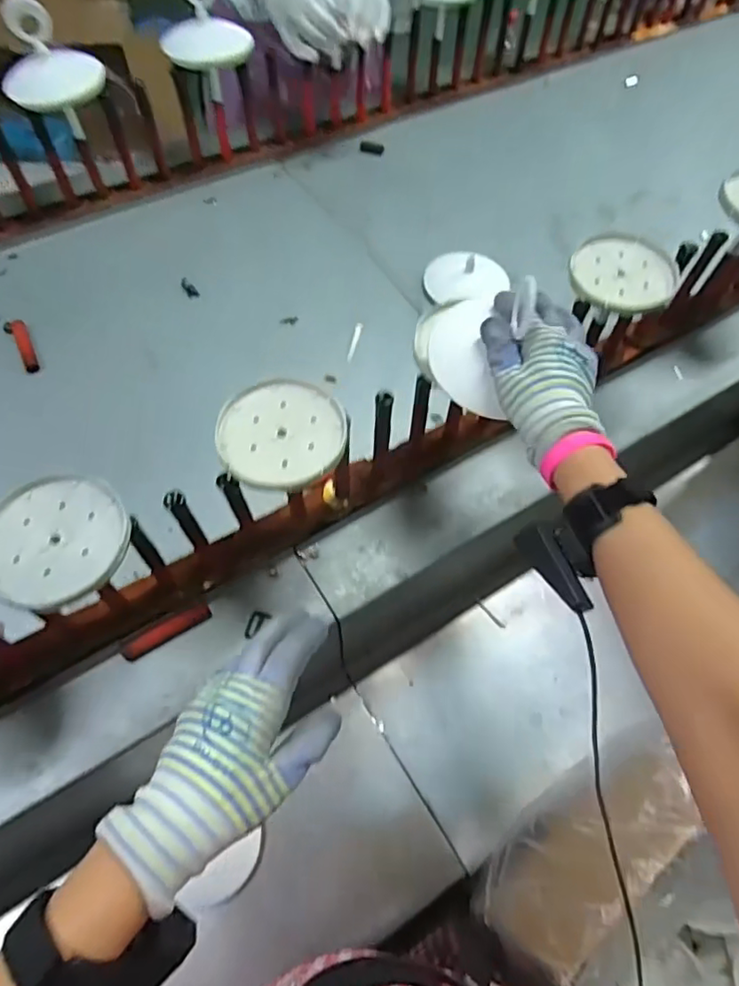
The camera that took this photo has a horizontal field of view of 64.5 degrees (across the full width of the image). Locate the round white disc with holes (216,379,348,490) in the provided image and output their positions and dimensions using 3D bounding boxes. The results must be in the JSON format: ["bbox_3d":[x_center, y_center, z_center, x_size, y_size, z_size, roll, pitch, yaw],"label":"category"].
[{"bbox_3d":[-0.076,-0.055,0.516,0.110,0.015,0.105,3,57,0],"label":"round white disc with holes"}]

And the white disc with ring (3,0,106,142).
[{"bbox_3d":[-0.406,-0.539,0.749,0.120,0.151,0.033,-18,60,-13],"label":"white disc with ring"}]

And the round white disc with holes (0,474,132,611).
[{"bbox_3d":[-0.247,0.035,0.460,0.107,0.014,0.109,1,57,-1],"label":"round white disc with holes"}]

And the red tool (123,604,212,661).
[{"bbox_3d":[-0.208,0.143,0.604,0.090,0.012,0.016,-27,62,-18],"label":"red tool"}]

